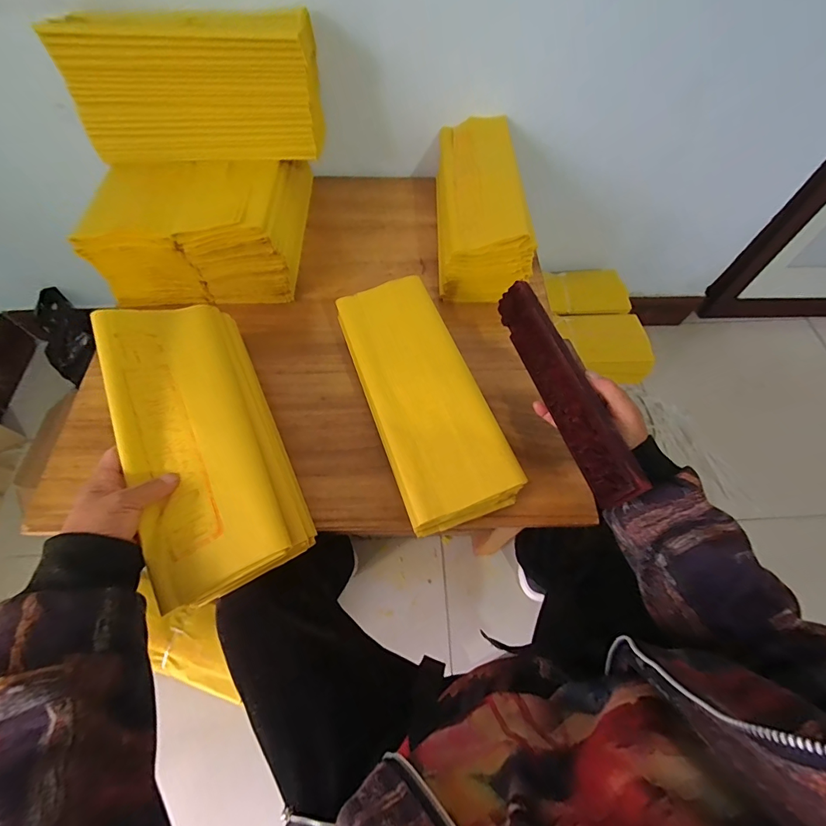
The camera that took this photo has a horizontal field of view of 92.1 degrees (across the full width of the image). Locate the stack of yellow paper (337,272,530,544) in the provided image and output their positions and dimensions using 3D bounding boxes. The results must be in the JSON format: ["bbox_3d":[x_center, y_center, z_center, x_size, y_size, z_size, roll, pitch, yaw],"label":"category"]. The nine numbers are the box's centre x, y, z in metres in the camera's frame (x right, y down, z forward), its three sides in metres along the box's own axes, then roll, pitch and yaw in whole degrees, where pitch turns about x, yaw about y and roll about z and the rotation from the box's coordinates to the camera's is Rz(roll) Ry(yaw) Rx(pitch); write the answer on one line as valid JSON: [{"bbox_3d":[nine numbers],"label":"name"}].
[{"bbox_3d":[0.006,-0.020,0.504,0.130,0.082,0.320,-18,65,-10],"label":"stack of yellow paper"}]

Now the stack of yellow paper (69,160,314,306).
[{"bbox_3d":[-0.313,-0.306,0.617,0.282,0.131,0.262,-5,63,-4],"label":"stack of yellow paper"}]

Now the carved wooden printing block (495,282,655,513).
[{"bbox_3d":[0.150,-0.032,0.402,0.033,0.041,0.251,-13,60,-8],"label":"carved wooden printing block"}]

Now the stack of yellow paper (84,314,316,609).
[{"bbox_3d":[-0.223,0.026,0.421,0.133,0.080,0.318,-25,68,-13],"label":"stack of yellow paper"}]

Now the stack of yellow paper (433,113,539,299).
[{"bbox_3d":[0.111,-0.344,0.655,0.130,0.100,0.320,1,63,-1],"label":"stack of yellow paper"}]

